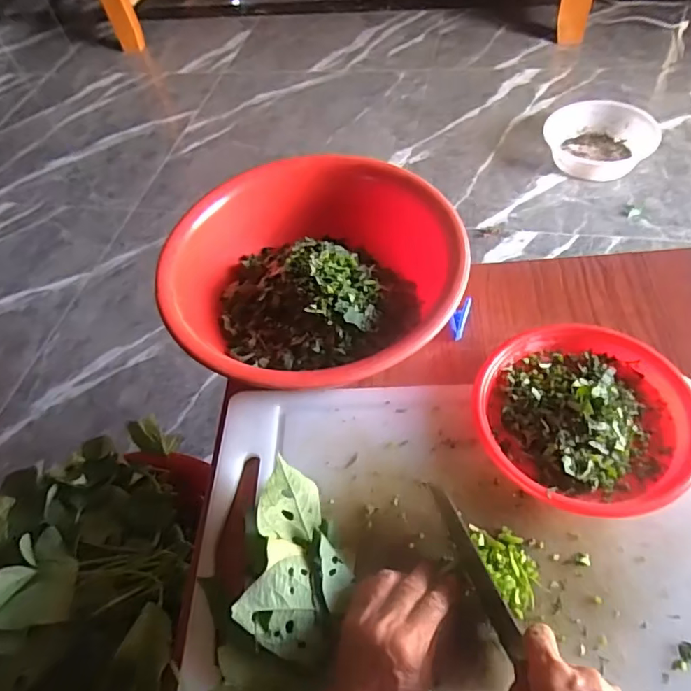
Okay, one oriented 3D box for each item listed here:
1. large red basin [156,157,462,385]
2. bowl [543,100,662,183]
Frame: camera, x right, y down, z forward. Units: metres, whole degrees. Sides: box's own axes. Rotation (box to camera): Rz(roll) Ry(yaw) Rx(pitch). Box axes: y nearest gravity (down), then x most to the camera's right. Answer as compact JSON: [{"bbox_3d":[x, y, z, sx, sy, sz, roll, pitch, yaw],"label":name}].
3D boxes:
[{"bbox_3d":[-0.031,-0.080,0.603,0.316,0.093,0.315,-2,55,3],"label":"large red basin"},{"bbox_3d":[0.706,-0.601,1.489,0.245,0.101,0.271,-14,55,-5],"label":"bowl"}]

